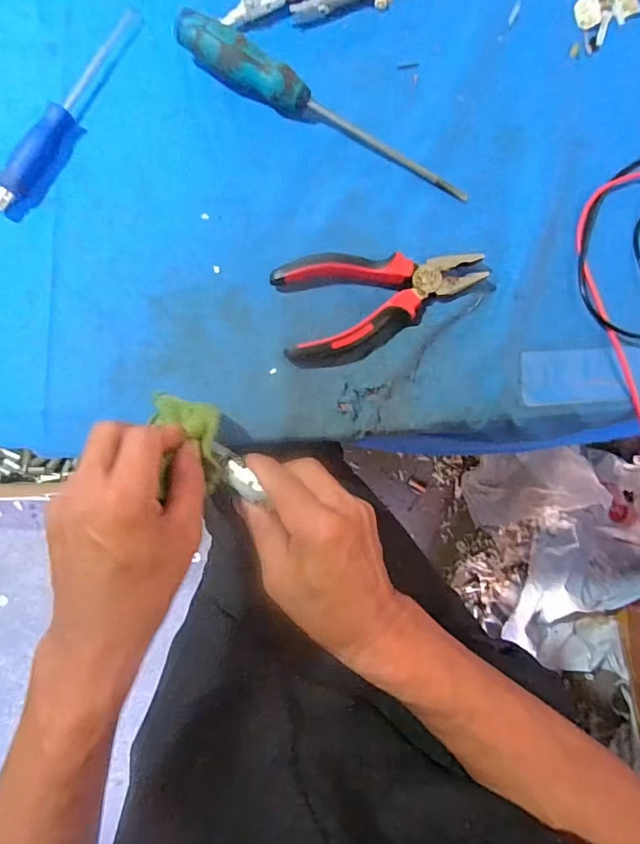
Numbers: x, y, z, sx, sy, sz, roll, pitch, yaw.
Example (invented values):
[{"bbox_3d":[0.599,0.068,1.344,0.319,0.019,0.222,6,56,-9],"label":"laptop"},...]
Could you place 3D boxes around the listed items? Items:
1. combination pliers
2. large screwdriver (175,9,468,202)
[{"bbox_3d":[0.046,-0.092,0.372,0.149,0.018,0.078,-11,84,-3],"label":"combination pliers"},{"bbox_3d":[0.003,-0.237,0.378,0.244,0.034,0.028,30,83,2],"label":"large screwdriver"}]

